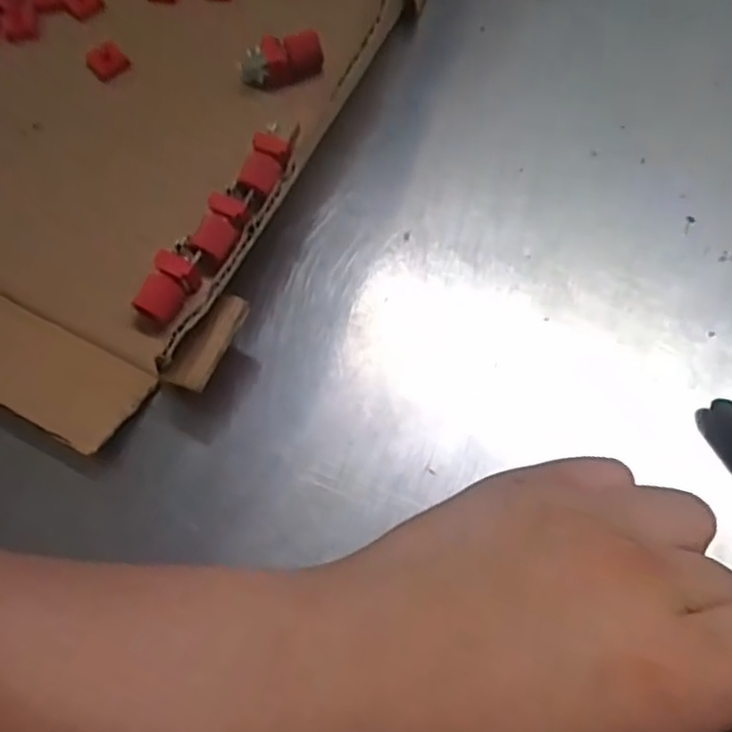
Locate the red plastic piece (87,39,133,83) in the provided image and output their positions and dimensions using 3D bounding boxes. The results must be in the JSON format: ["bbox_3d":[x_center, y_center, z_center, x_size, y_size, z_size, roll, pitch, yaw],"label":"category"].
[{"bbox_3d":[-0.108,-0.128,0.277,0.015,0.004,0.017,-33,72,-9],"label":"red plastic piece"}]

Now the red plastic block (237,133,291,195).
[{"bbox_3d":[-0.037,-0.075,0.247,0.014,0.008,0.021,18,72,9],"label":"red plastic block"}]

